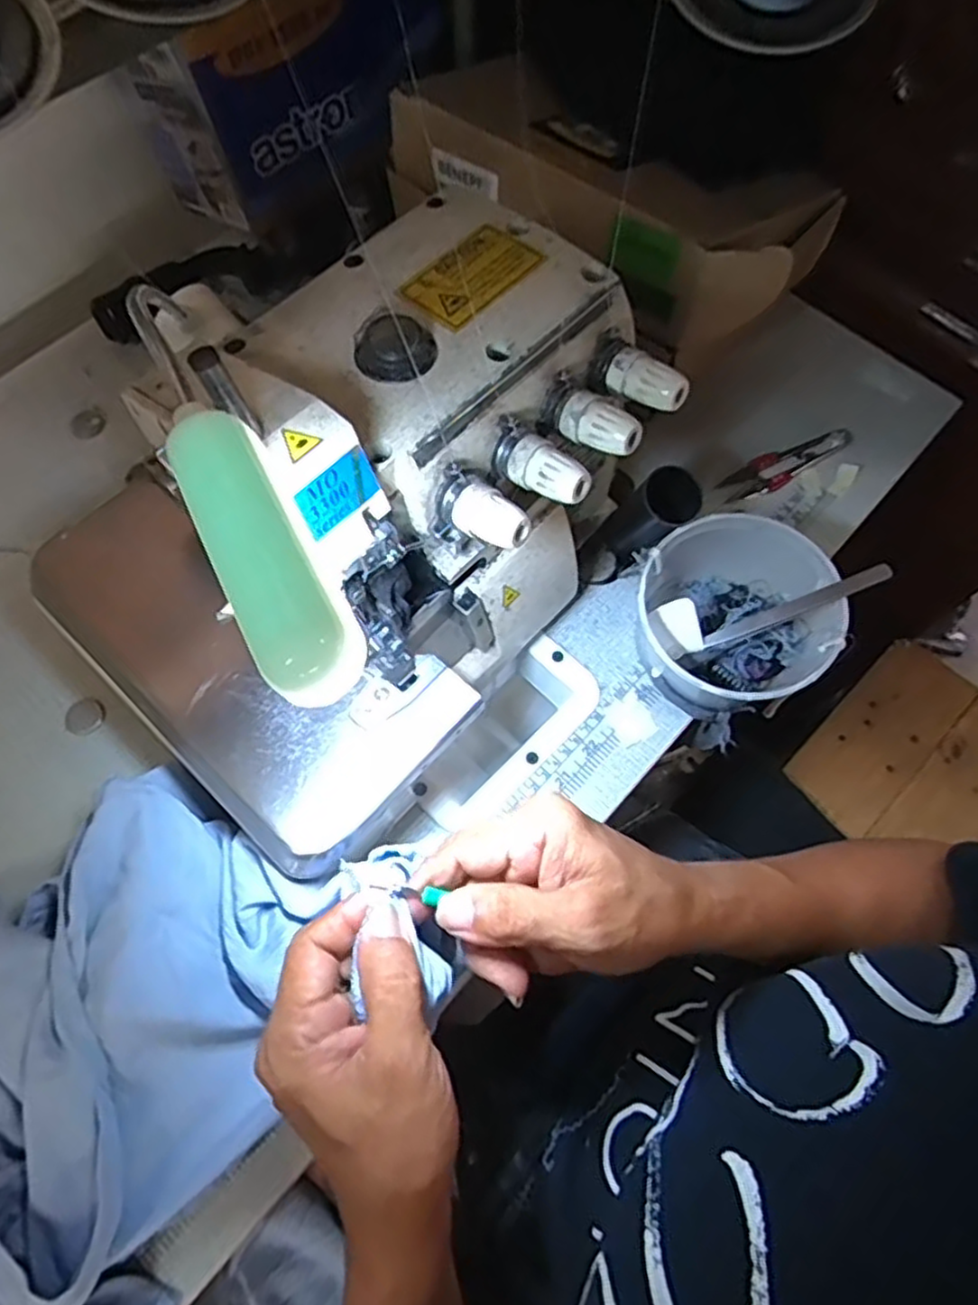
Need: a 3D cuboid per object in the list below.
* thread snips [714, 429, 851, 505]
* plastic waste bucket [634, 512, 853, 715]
[{"bbox_3d":[0.212,-0.136,0.523,0.105,0.017,0.029,-30,71,-12],"label":"thread snips"},{"bbox_3d":[0.144,-0.017,0.437,0.110,0.070,0.111,0,68,-1],"label":"plastic waste bucket"}]

